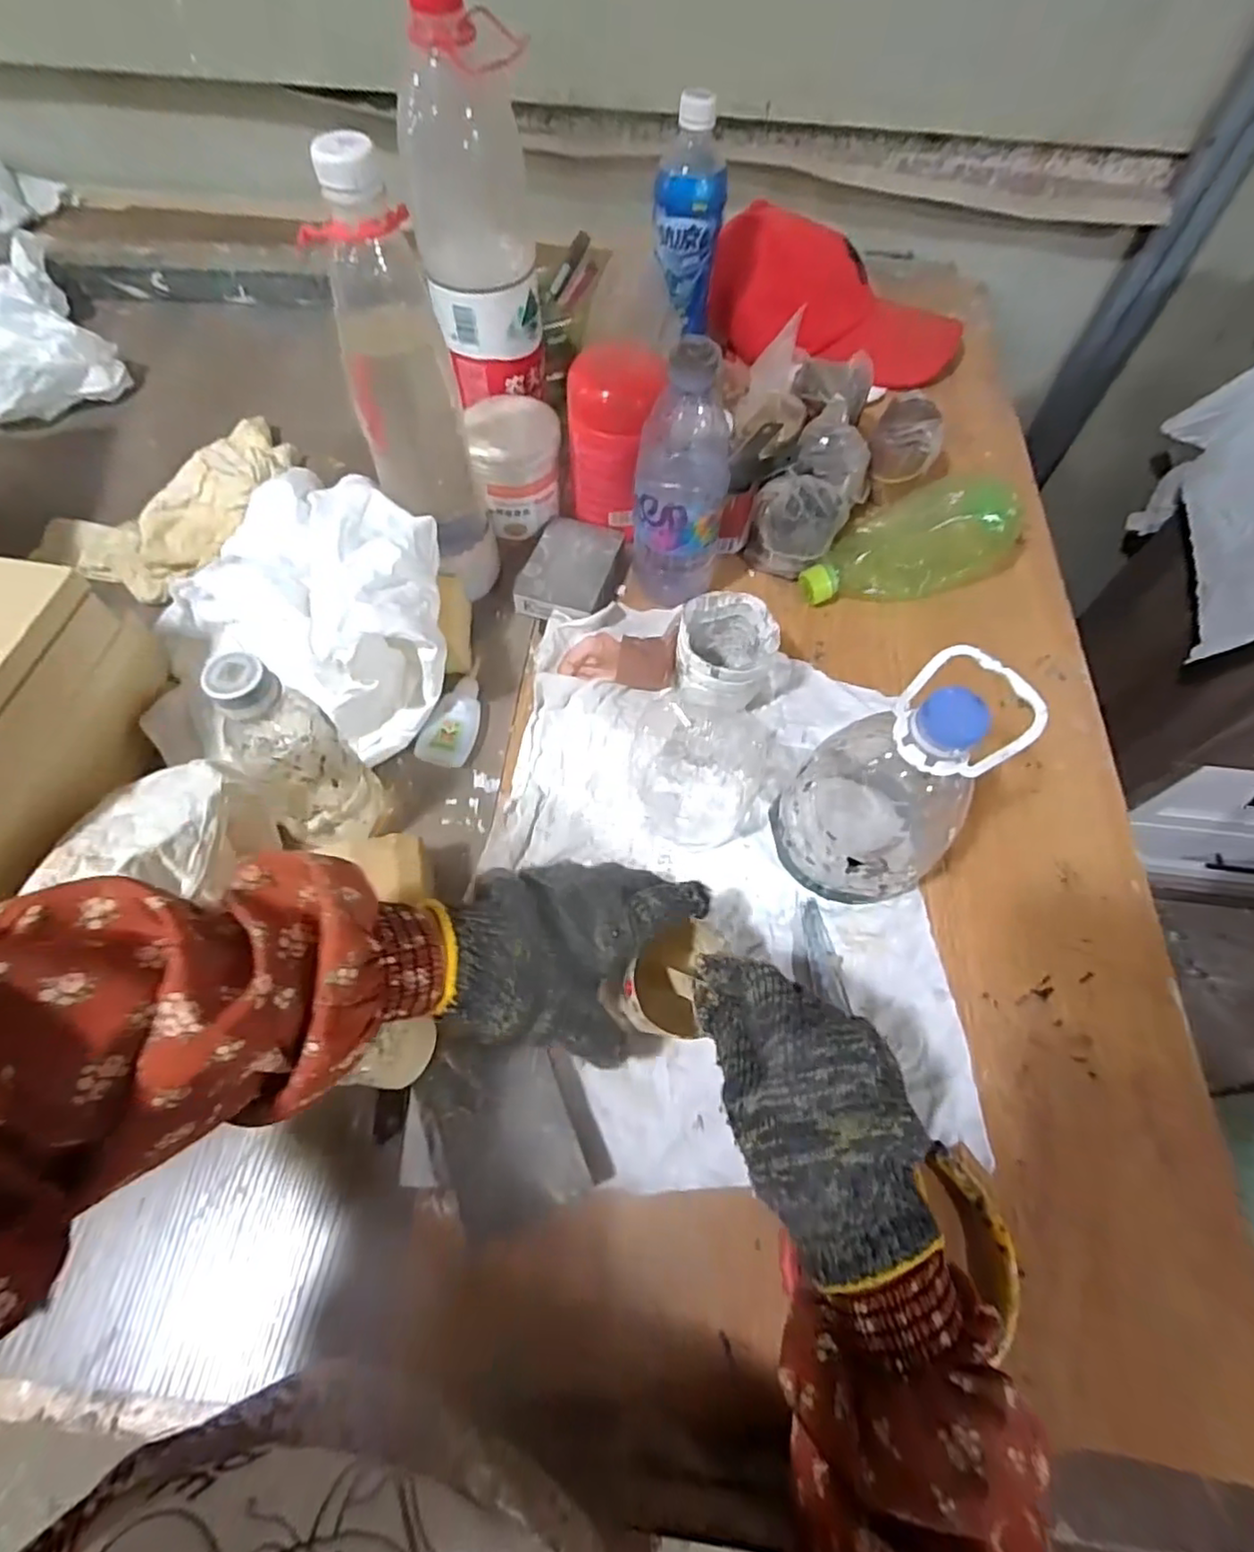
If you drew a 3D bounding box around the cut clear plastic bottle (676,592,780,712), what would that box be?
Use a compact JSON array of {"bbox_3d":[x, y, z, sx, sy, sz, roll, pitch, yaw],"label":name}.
[{"bbox_3d":[0.071,-0.089,0.489,0.070,0.070,0.076,3,62,1],"label":"cut clear plastic bottle"}]

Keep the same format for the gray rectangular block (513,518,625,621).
[{"bbox_3d":[-0.048,-0.176,0.561,0.073,0.024,0.099,11,62,6],"label":"gray rectangular block"}]

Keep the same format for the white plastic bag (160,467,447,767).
[{"bbox_3d":[-0.220,-0.133,0.483,0.223,0.115,0.148,34,67,17],"label":"white plastic bag"}]

